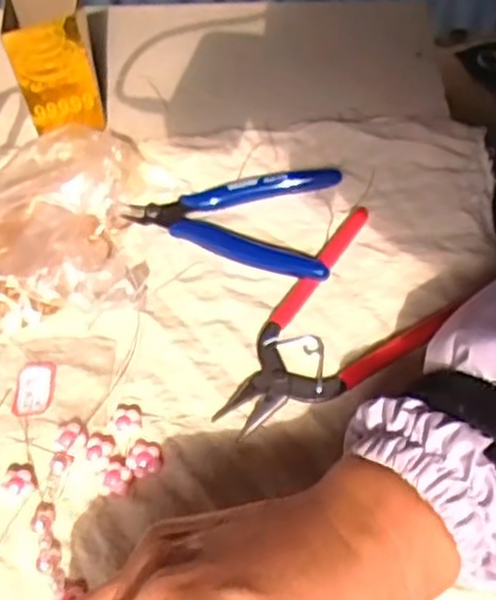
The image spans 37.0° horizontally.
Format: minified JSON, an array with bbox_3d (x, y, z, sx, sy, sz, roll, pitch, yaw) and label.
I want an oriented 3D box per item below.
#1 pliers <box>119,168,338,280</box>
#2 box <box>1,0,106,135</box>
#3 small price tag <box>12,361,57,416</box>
[{"bbox_3d":[-0.010,-0.047,0.413,0.114,0.014,0.077,8,56,8],"label":"pliers"},{"bbox_3d":[-0.115,-0.143,0.447,0.047,0.086,0.047,-14,56,-7],"label":"box"},{"bbox_3d":[-0.103,0.043,0.360,0.018,0.004,0.028,1,55,3],"label":"small price tag"}]

